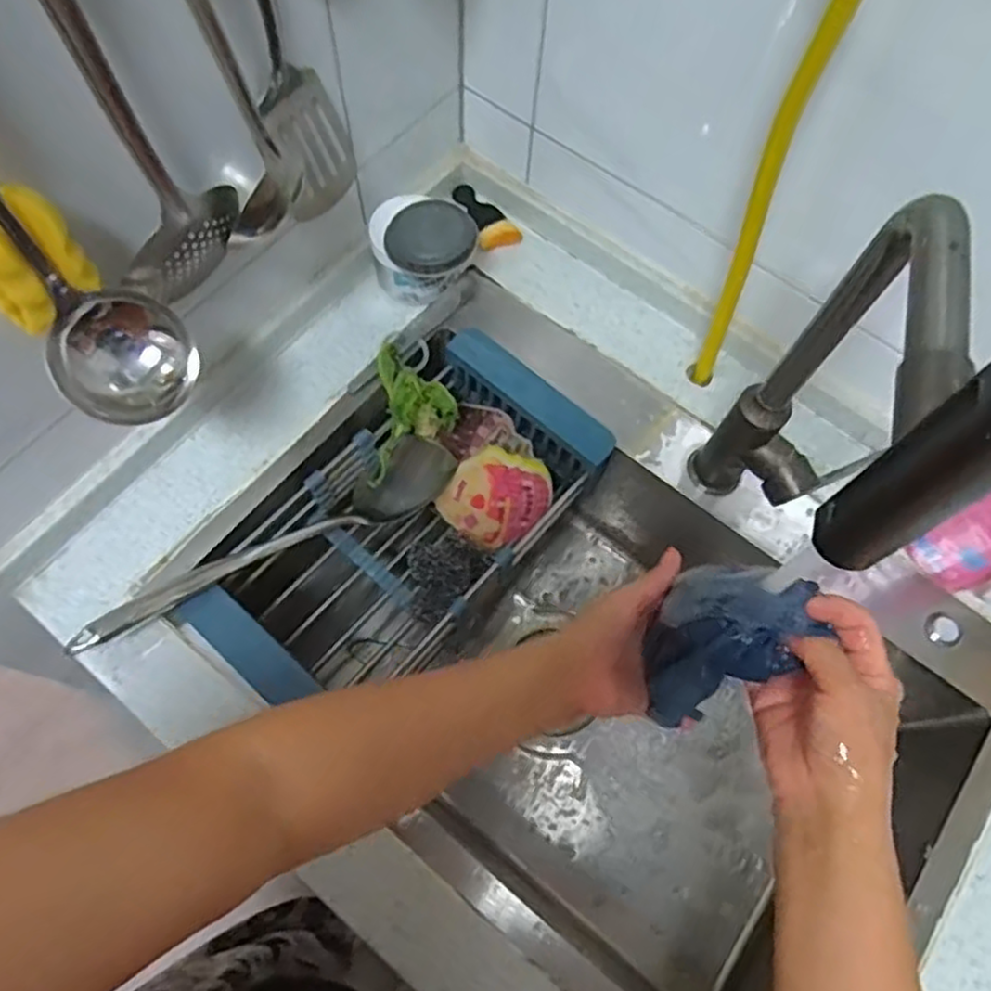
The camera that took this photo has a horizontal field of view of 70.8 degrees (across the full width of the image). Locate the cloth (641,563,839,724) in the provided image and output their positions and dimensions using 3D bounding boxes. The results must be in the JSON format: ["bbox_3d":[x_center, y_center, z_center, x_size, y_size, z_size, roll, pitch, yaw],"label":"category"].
[{"bbox_3d":[0.141,0.098,0.440,0.071,0.118,0.084,19,69,5],"label":"cloth"}]

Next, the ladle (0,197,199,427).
[{"bbox_3d":[-0.248,-0.149,0.337,0.080,0.316,0.094,-40,75,-17],"label":"ladle"}]

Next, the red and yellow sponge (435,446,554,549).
[{"bbox_3d":[0.002,0.001,0.681,0.093,0.025,0.098,34,102,-5],"label":"red and yellow sponge"}]

